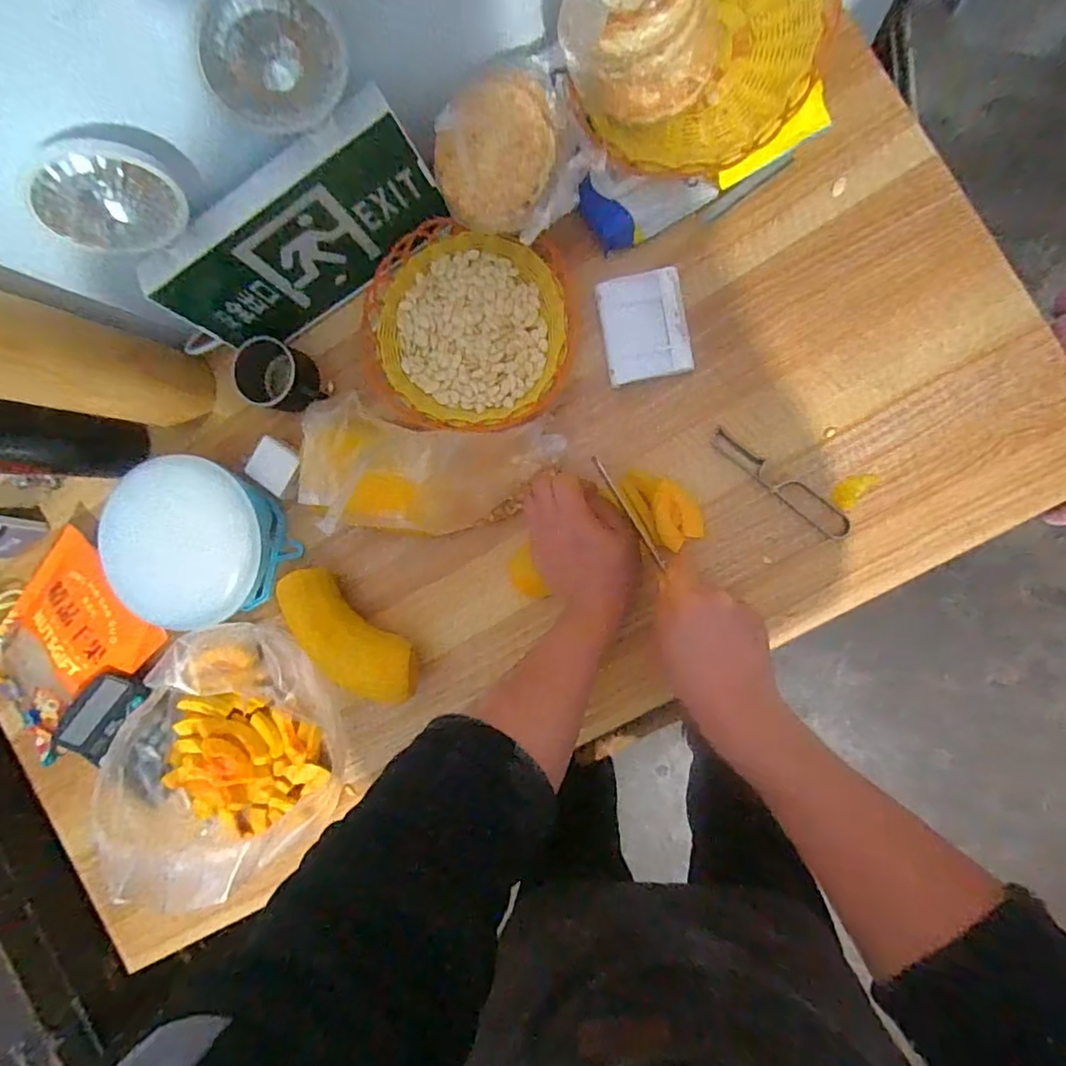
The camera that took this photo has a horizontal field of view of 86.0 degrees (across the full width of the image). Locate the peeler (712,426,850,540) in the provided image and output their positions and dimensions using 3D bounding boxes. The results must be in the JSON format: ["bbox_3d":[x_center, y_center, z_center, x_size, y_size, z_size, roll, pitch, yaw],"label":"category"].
[{"bbox_3d":[0.230,-0.047,0.530,0.150,0.006,0.025,41,97,4],"label":"peeler"}]

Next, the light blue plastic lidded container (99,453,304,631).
[{"bbox_3d":[-0.362,0.012,0.613,0.190,0.062,0.175,-10,91,11],"label":"light blue plastic lidded container"}]

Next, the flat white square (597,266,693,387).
[{"bbox_3d":[0.105,-0.194,0.537,0.077,0.013,0.094,-9,92,8],"label":"flat white square"}]

